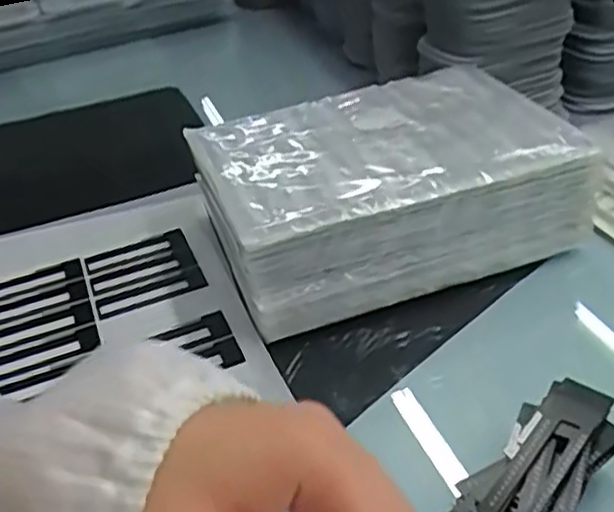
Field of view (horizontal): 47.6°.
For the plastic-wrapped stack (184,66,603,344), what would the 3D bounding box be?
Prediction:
[{"bbox_3d":[0.061,-0.052,0.562,0.268,0.105,0.179,-15,36,-10],"label":"plastic-wrapped stack"}]

